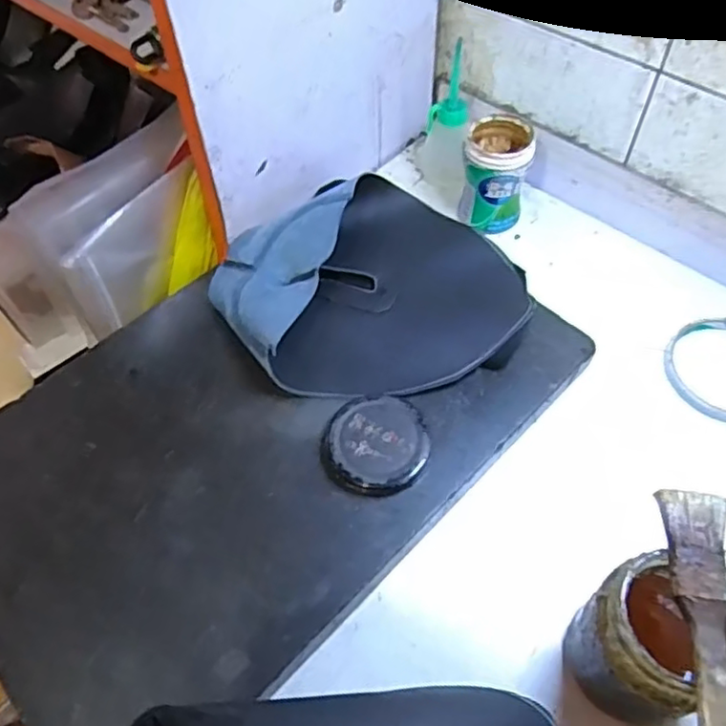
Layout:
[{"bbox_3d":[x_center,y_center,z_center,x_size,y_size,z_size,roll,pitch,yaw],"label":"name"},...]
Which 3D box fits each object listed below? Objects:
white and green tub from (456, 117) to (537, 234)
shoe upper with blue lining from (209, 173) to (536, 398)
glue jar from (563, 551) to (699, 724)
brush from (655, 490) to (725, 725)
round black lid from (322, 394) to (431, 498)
[{"bbox_3d":[0.105,-0.150,0.524,0.051,0.078,0.050,-1,54,1],"label":"white and green tub"},{"bbox_3d":[0.007,-0.059,0.457,0.202,0.040,0.167,-19,56,-12],"label":"shoe upper with blue lining"},{"bbox_3d":[0.136,0.134,0.314,0.061,0.102,0.058,-1,54,1],"label":"glue jar"},{"bbox_3d":[0.141,0.118,0.260,0.027,0.006,0.143,6,55,6],"label":"brush"},{"bbox_3d":[0.009,0.049,0.406,0.063,0.010,0.063,-1,54,1],"label":"round black lid"}]

